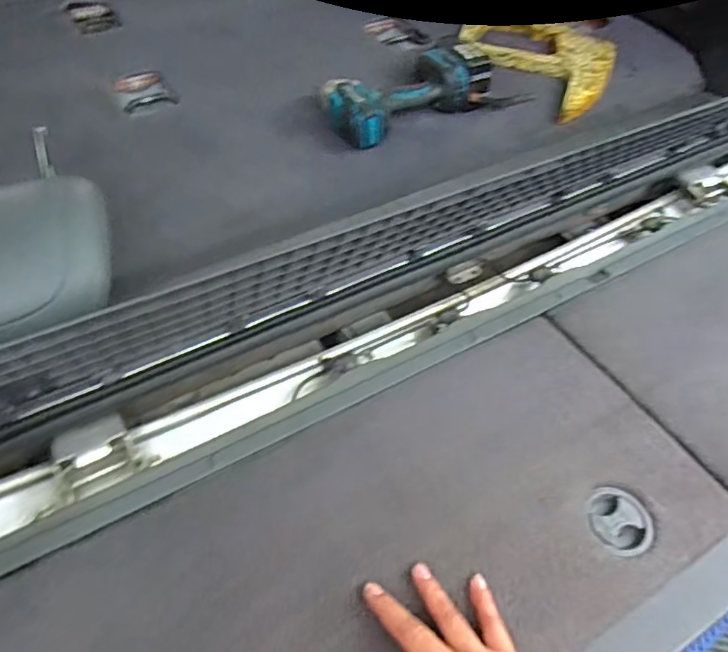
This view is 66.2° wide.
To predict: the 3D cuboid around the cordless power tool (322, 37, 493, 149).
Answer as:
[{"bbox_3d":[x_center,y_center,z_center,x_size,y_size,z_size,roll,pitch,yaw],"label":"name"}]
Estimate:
[{"bbox_3d":[0.068,-0.342,0.807,0.242,0.066,0.105,-22,58,-17],"label":"cordless power tool"}]

